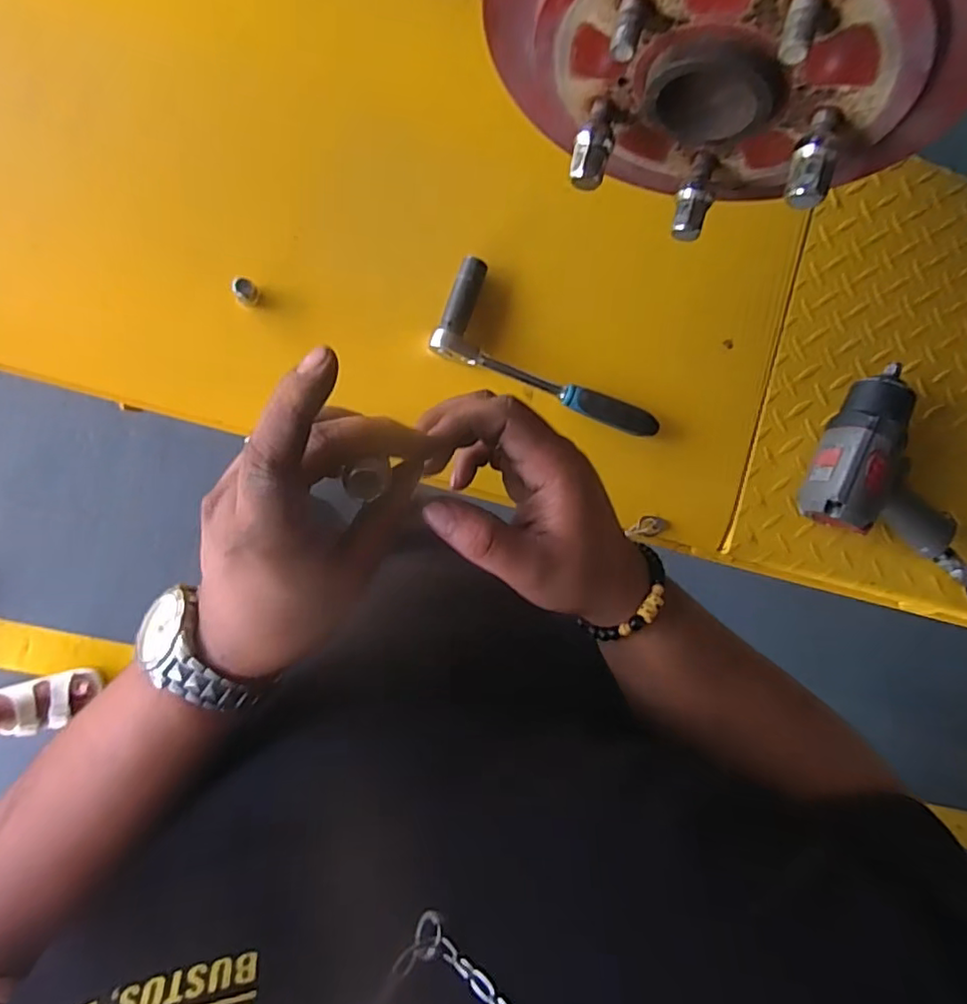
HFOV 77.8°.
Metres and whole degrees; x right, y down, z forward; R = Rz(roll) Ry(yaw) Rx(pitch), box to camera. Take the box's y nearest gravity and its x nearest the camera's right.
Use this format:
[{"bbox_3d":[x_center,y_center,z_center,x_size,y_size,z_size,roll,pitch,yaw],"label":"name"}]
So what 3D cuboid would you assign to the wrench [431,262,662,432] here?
[{"bbox_3d":[0.075,-0.148,0.595,0.239,0.032,0.097,22,88,-9],"label":"wrench"}]

